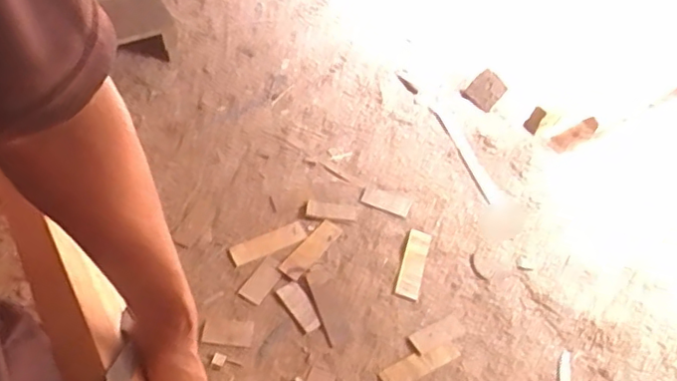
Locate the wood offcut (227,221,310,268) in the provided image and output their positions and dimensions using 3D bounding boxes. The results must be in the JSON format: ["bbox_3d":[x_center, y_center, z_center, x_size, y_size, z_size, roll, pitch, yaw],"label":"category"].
[{"bbox_3d":[-0.177,0.130,1.475,0.190,0.009,0.057,-19,57,-18],"label":"wood offcut"}]

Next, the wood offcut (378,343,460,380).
[{"bbox_3d":[0.169,0.364,1.254,0.168,0.012,0.055,-22,57,-19],"label":"wood offcut"}]

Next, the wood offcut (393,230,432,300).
[{"bbox_3d":[0.178,0.175,1.414,0.055,0.016,0.176,14,53,7],"label":"wood offcut"}]

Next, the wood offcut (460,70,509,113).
[{"bbox_3d":[0.426,-0.287,1.724,0.093,0.113,0.033,51,41,7],"label":"wood offcut"}]

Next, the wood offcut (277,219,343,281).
[{"bbox_3d":[-0.069,0.146,1.466,0.060,0.013,0.182,34,58,20],"label":"wood offcut"}]

